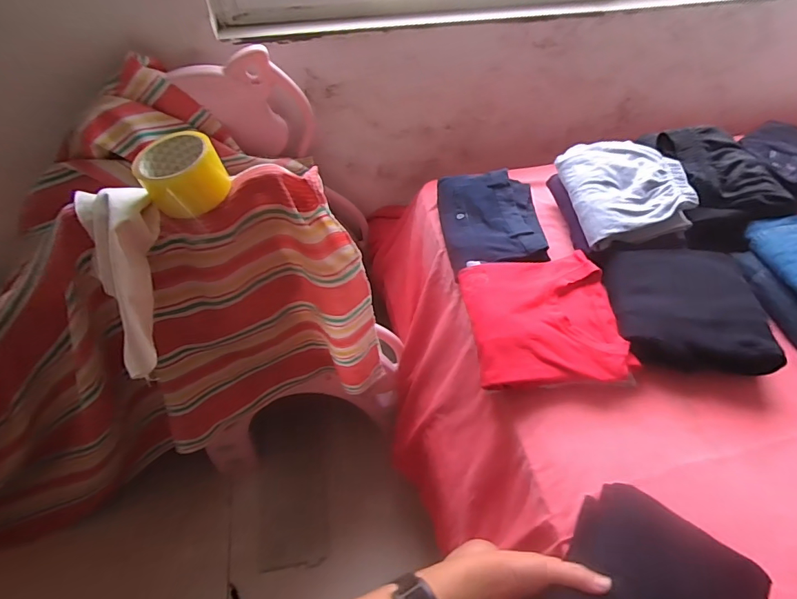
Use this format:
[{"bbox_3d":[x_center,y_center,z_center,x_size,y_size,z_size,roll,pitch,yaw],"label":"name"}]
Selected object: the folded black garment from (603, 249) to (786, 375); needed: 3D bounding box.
[{"bbox_3d":[0.450,0.012,0.699,0.222,0.069,0.215,4,50,3],"label":"folded black garment"}]

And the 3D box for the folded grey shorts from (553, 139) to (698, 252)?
[{"bbox_3d":[0.406,-0.194,0.808,0.182,0.087,0.200,-6,50,-6],"label":"folded grey shorts"}]

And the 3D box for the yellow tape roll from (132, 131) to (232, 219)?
[{"bbox_3d":[-0.257,-0.150,0.532,0.089,0.063,0.097,0,50,-1],"label":"yellow tape roll"}]

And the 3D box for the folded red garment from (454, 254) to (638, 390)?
[{"bbox_3d":[0.221,0.027,0.686,0.216,0.048,0.214,-3,50,-4],"label":"folded red garment"}]

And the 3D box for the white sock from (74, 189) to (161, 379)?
[{"bbox_3d":[-0.323,-0.019,0.529,0.083,0.064,0.226,-8,93,-7],"label":"white sock"}]

